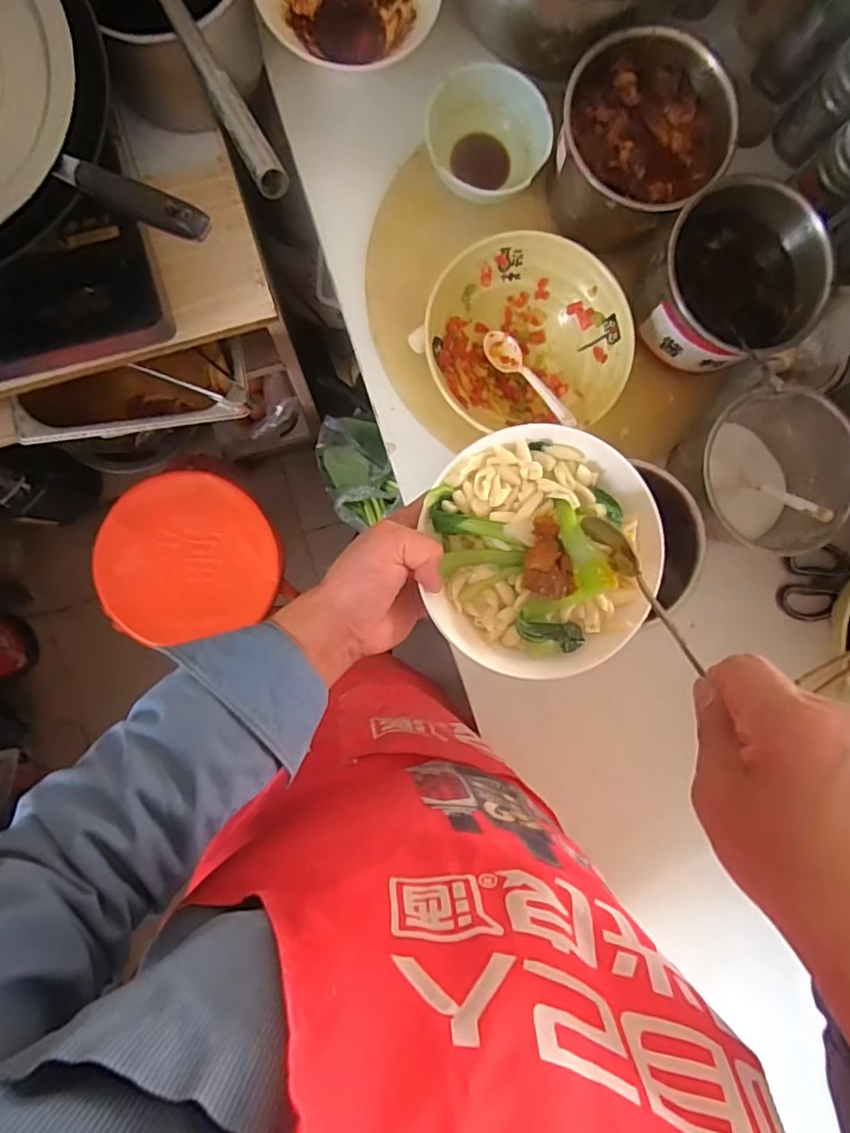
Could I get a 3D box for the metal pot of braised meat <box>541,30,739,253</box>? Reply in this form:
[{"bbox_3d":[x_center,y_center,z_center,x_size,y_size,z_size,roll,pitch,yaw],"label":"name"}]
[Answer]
[{"bbox_3d":[0.194,-0.390,0.542,0.149,0.089,0.142,0,91,-5],"label":"metal pot of braised meat"}]

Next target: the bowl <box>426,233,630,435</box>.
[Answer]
[{"bbox_3d":[0.095,-0.219,0.558,0.186,0.061,0.171,0,91,-5],"label":"bowl"}]

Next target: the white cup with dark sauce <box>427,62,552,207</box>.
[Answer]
[{"bbox_3d":[0.057,-0.407,0.561,0.117,0.056,0.107,12,90,-5],"label":"white cup with dark sauce"}]

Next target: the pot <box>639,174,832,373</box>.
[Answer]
[{"bbox_3d":[0.287,-0.268,0.538,0.141,0.084,0.144,0,91,-5],"label":"pot"}]

